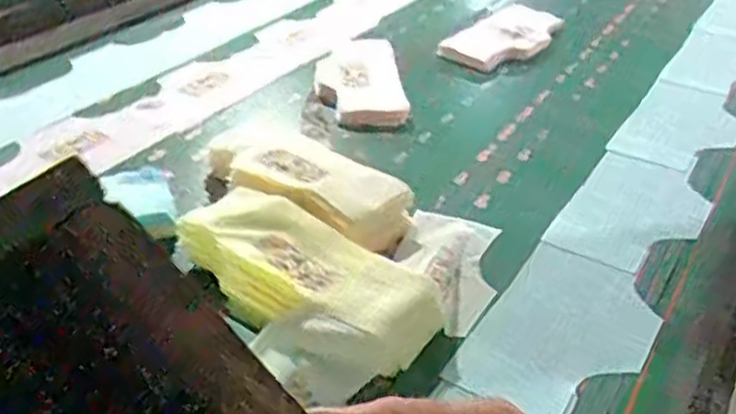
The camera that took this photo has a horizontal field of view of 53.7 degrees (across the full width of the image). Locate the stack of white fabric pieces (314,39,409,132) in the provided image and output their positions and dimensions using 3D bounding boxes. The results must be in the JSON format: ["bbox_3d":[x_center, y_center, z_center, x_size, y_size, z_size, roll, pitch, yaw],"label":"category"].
[{"bbox_3d":[-0.015,-0.224,1.264,0.151,0.029,0.300,-2,34,-6],"label":"stack of white fabric pieces"}]

